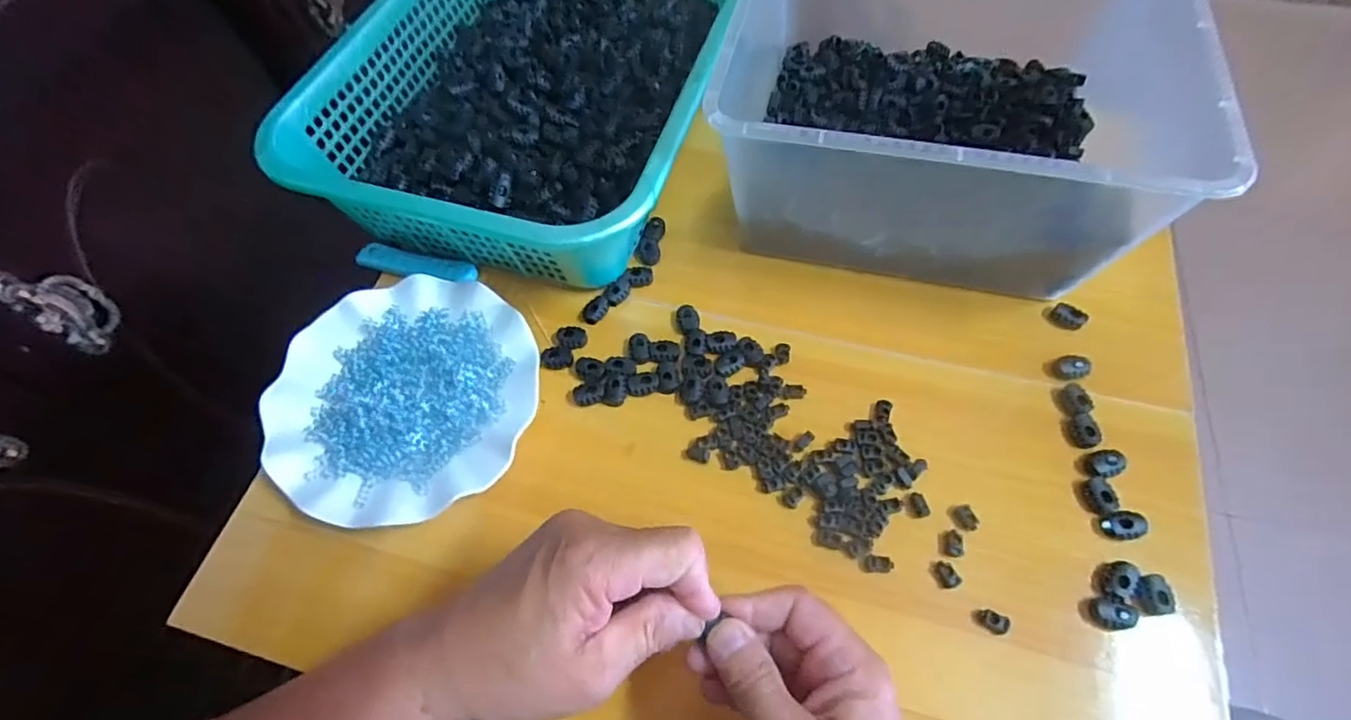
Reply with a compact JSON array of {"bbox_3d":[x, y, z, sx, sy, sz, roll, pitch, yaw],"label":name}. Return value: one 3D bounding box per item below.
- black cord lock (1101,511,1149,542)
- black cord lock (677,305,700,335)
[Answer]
[{"bbox_3d":[0.272,0.100,0.373,0.020,0.013,0.016,-9,61,-2],"label":"black cord lock"},{"bbox_3d":[0.009,-0.030,0.457,0.016,0.006,0.022,-19,62,-8],"label":"black cord lock"}]

